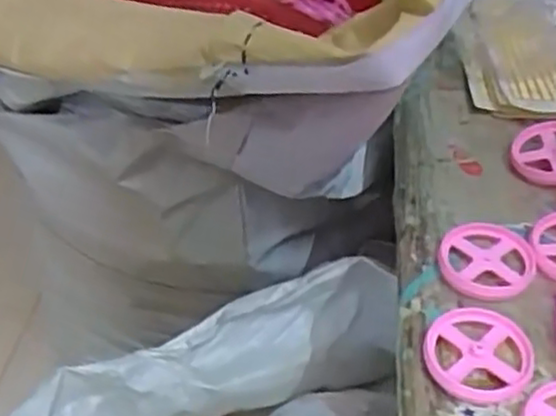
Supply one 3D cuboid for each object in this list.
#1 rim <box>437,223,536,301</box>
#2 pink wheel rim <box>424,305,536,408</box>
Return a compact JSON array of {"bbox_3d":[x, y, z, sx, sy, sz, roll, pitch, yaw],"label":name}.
[{"bbox_3d":[0.144,0.037,0.493,0.063,0.011,0.064,6,43,11],"label":"rim"},{"bbox_3d":[0.123,0.089,0.435,0.063,0.010,0.063,-4,40,3],"label":"pink wheel rim"}]

